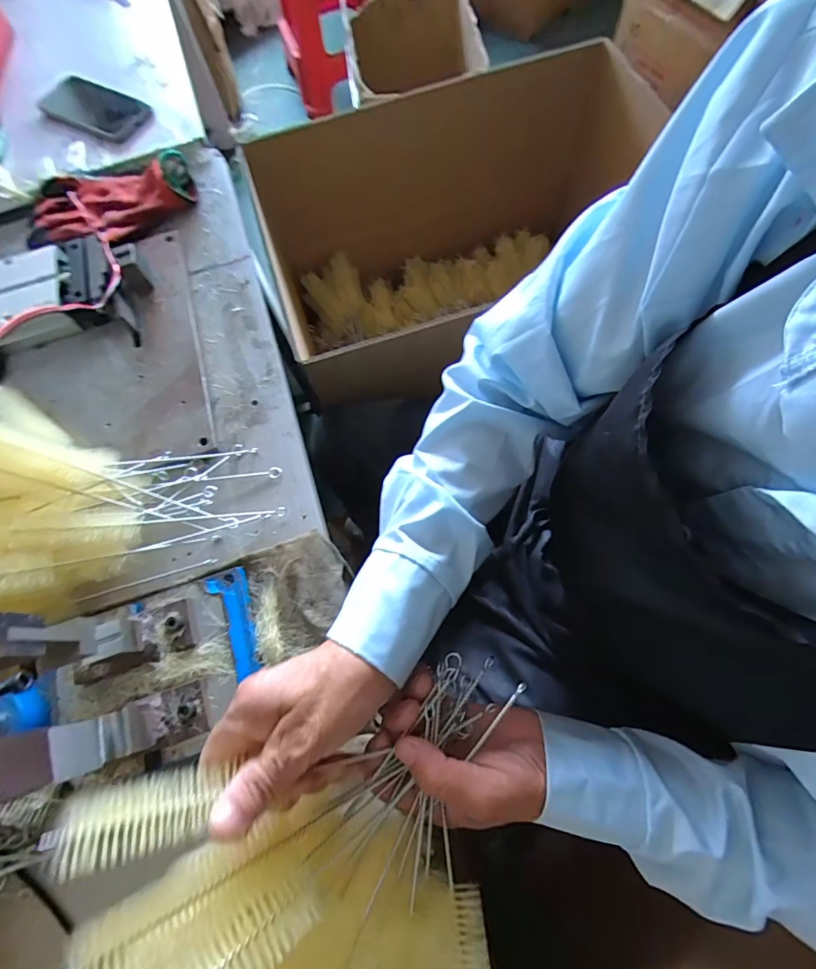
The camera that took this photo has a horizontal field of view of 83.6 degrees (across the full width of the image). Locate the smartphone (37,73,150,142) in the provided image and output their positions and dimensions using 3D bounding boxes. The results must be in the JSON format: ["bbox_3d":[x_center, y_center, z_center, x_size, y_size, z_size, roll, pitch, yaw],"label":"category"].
[{"bbox_3d":[-0.440,-0.533,0.645,0.148,0.014,0.078,26,73,9],"label":"smartphone"}]

